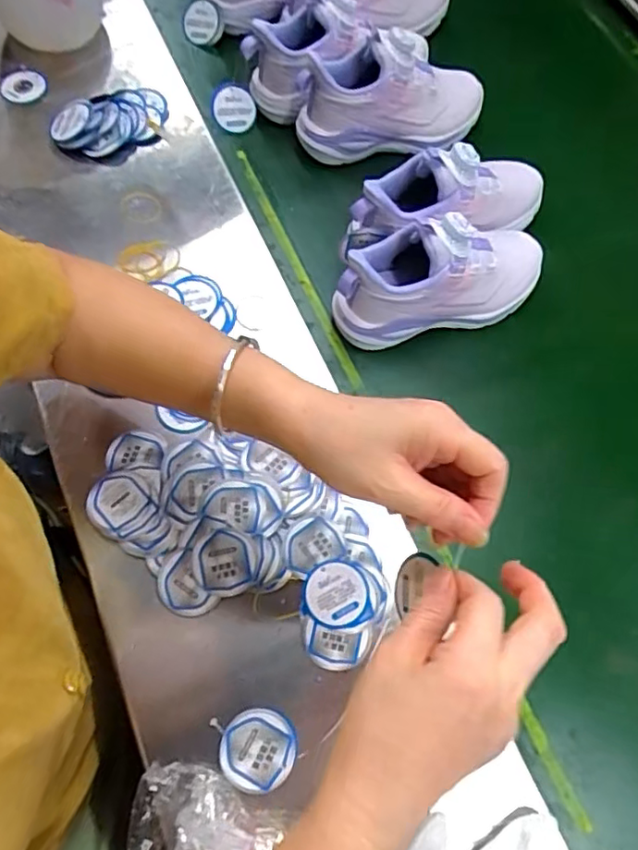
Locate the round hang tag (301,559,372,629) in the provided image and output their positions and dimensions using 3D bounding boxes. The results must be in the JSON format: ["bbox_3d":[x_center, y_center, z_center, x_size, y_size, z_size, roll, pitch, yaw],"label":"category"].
[{"bbox_3d":[0.012,0.124,0.443,0.049,0.004,0.047,1,68,-2],"label":"round hang tag"}]

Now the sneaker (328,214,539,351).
[{"bbox_3d":[0.111,-0.135,0.534,0.197,0.104,0.076,-13,69,-7],"label":"sneaker"}]

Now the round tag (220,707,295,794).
[{"bbox_3d":[-0.041,0.217,0.401,0.048,0.006,0.048,1,68,-2],"label":"round tag"}]

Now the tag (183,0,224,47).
[{"bbox_3d":[-0.130,-0.449,0.673,0.052,0.042,0.008,17,31,22],"label":"tag"}]

